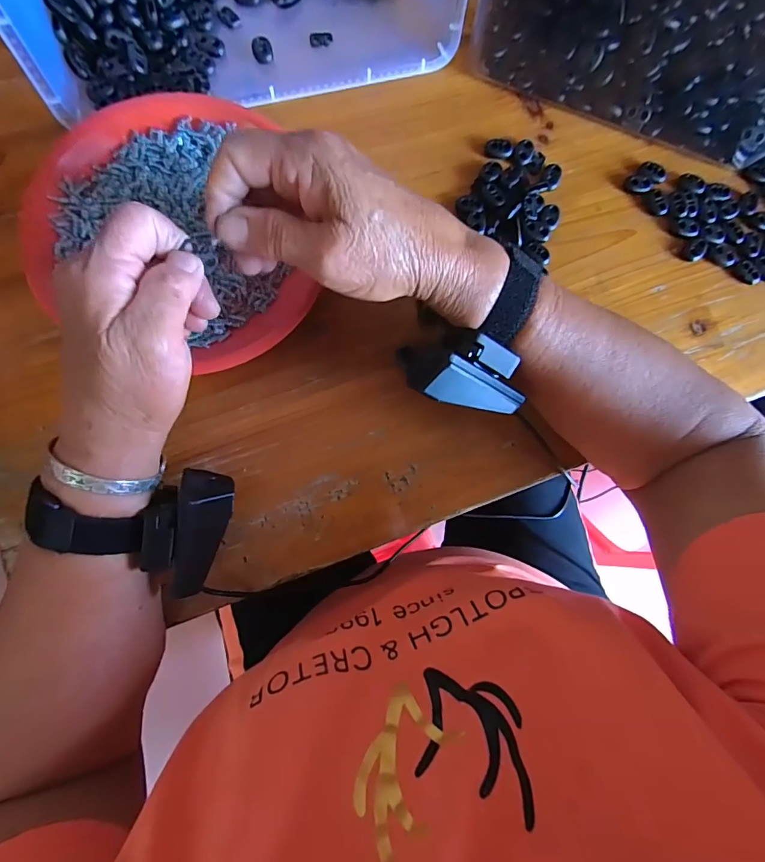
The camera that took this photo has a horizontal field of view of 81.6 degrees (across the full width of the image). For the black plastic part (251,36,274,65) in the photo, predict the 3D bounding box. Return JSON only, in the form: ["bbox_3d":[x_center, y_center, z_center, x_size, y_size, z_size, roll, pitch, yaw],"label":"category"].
[{"bbox_3d":[-0.091,-0.288,0.338,0.015,0.012,0.015,-9,84,-7],"label":"black plastic part"}]

